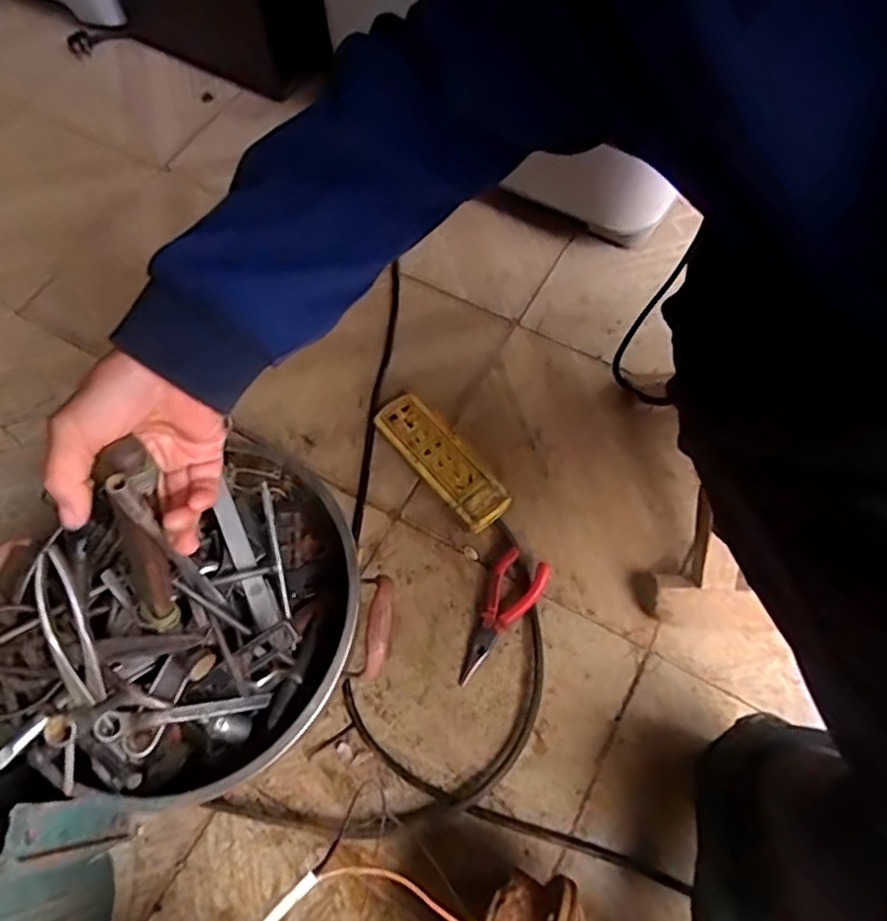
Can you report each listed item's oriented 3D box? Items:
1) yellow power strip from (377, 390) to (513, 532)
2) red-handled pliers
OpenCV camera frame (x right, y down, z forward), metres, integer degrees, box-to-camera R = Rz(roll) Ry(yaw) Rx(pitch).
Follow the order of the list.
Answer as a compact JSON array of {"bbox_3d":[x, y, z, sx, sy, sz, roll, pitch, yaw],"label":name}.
[{"bbox_3d":[-0.002,0.001,0.750,0.061,0.032,0.185,-38,69,-14],"label":"yellow power strip"},{"bbox_3d":[0.060,0.164,0.676,0.055,0.021,0.146,24,68,13],"label":"red-handled pliers"}]

